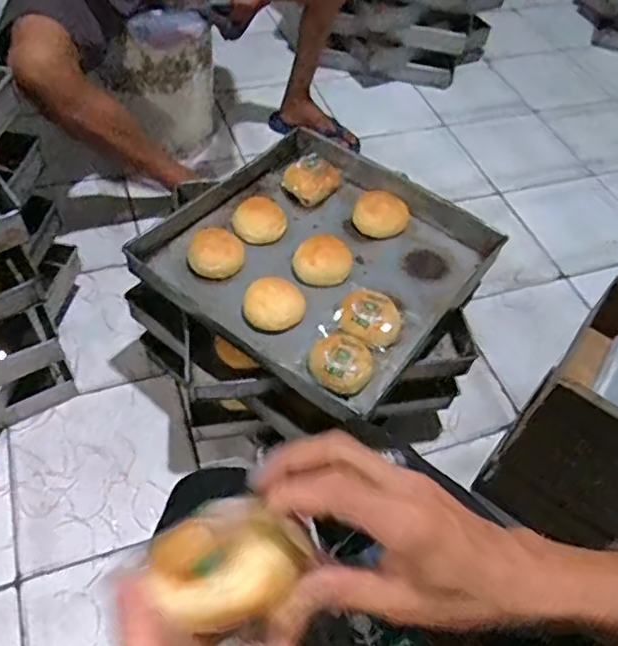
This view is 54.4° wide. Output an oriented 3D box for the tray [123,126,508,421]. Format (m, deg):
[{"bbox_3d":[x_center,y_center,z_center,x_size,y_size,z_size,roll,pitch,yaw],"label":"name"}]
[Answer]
[{"bbox_3d":[0.017,-0.113,1.004,0.466,0.066,0.475,33,57,18],"label":"tray"}]

